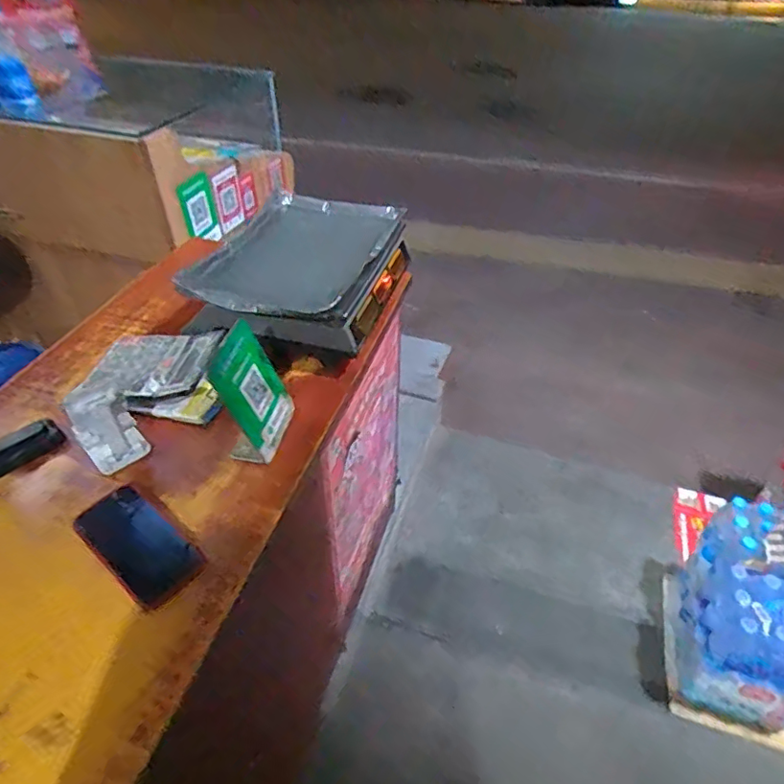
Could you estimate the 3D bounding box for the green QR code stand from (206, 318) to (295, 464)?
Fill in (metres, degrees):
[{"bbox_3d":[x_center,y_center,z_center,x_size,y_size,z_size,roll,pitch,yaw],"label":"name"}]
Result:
[{"bbox_3d":[-0.177,0.001,0.697,0.063,0.142,0.103,9,43,8],"label":"green QR code stand"}]

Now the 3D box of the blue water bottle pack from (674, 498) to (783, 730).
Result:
[{"bbox_3d":[0.906,0.546,1.344,0.282,0.403,0.362,12,44,12],"label":"blue water bottle pack"}]

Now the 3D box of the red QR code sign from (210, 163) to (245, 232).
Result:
[{"bbox_3d":[-0.399,-0.469,1.320,0.008,0.148,0.093,21,51,16],"label":"red QR code sign"}]

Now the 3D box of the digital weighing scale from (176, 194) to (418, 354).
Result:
[{"bbox_3d":[-0.137,-0.202,0.893,0.268,0.116,0.363,14,44,14],"label":"digital weighing scale"}]

